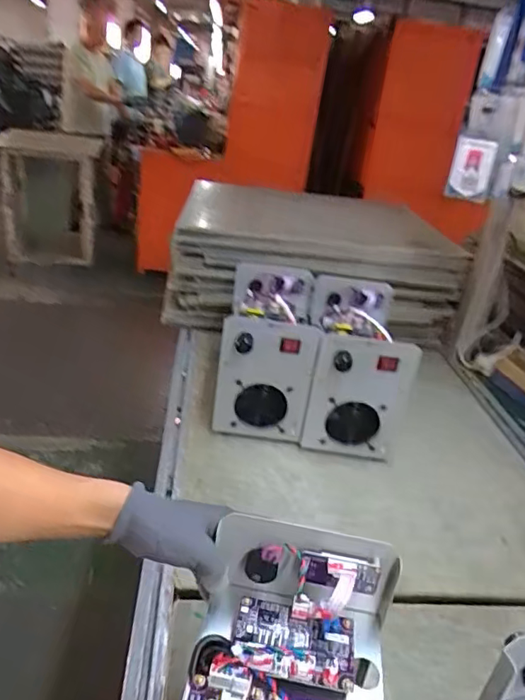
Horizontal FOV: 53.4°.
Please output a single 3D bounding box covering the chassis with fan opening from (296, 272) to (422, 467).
[{"bbox_3d":[0.160,0.024,0.939,0.149,0.225,0.322,9,27,1],"label":"chassis with fan opening"}]

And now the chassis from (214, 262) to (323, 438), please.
[{"bbox_3d":[0.009,-0.005,0.963,0.146,0.223,0.323,8,27,-1],"label":"chassis"}]

